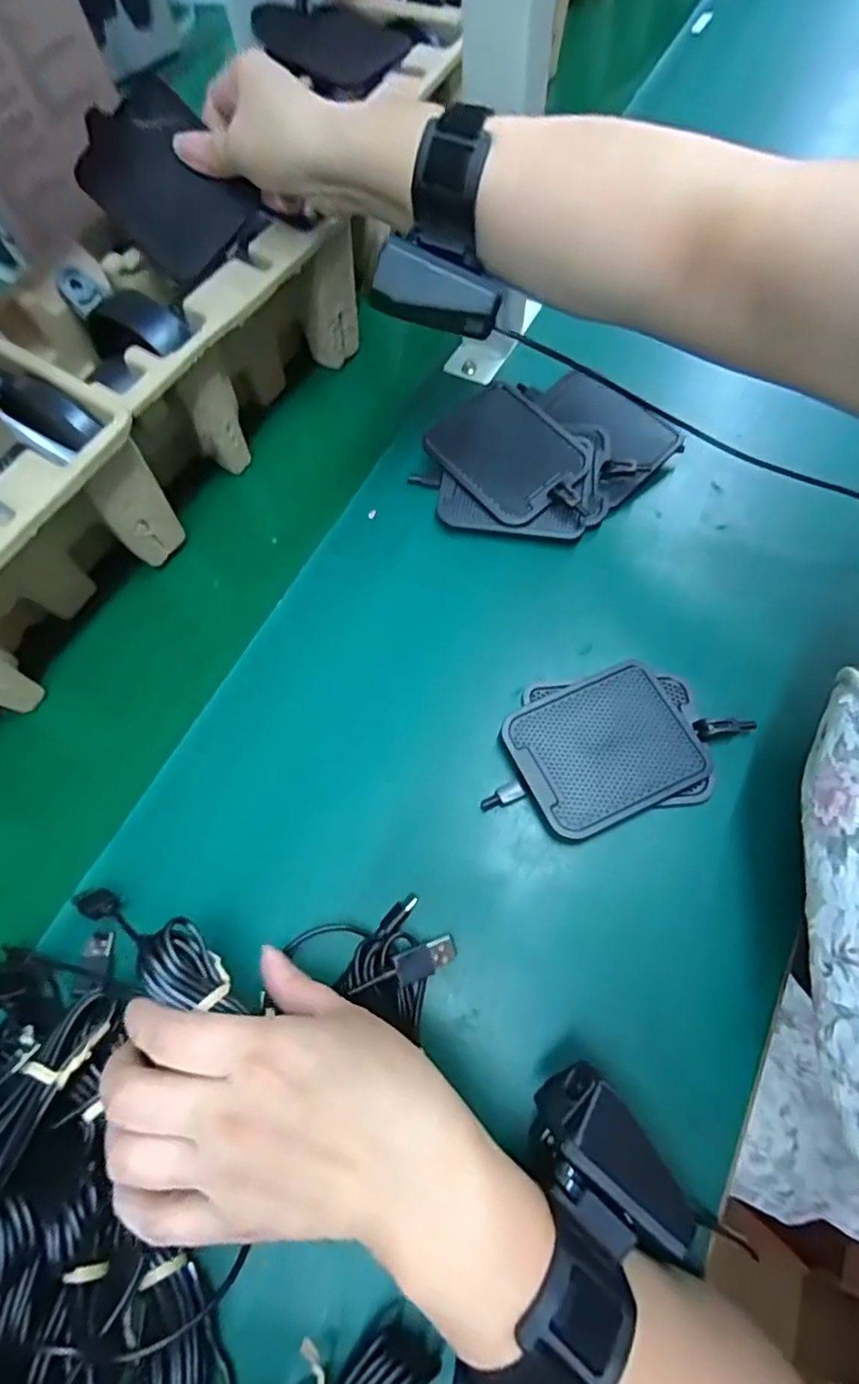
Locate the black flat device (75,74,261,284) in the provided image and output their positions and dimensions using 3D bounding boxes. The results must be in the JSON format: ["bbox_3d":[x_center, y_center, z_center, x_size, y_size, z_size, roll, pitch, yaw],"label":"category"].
[{"bbox_3d":[-0.165,-0.317,0.365,0.077,0.008,0.105,-43,95,9],"label":"black flat device"}]

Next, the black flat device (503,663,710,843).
[{"bbox_3d":[0.098,0.030,0.329,0.100,0.009,0.079,-25,70,-6],"label":"black flat device"}]

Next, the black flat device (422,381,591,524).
[{"bbox_3d":[0.057,-0.163,0.398,0.079,0.012,0.107,-42,75,-9],"label":"black flat device"}]

